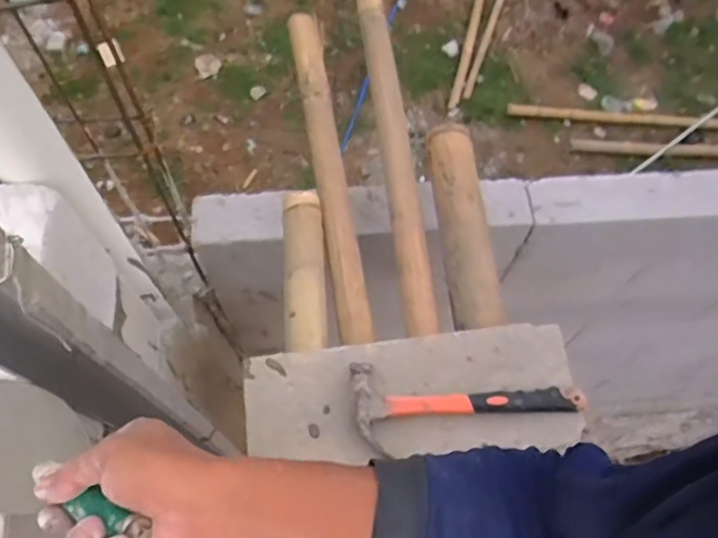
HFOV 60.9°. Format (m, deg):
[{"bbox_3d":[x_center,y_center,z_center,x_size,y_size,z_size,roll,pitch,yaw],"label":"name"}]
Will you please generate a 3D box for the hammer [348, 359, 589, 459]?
[{"bbox_3d":[0.129,0.179,0.743,0.280,0.033,0.101,6,65,0],"label":"hammer"}]

